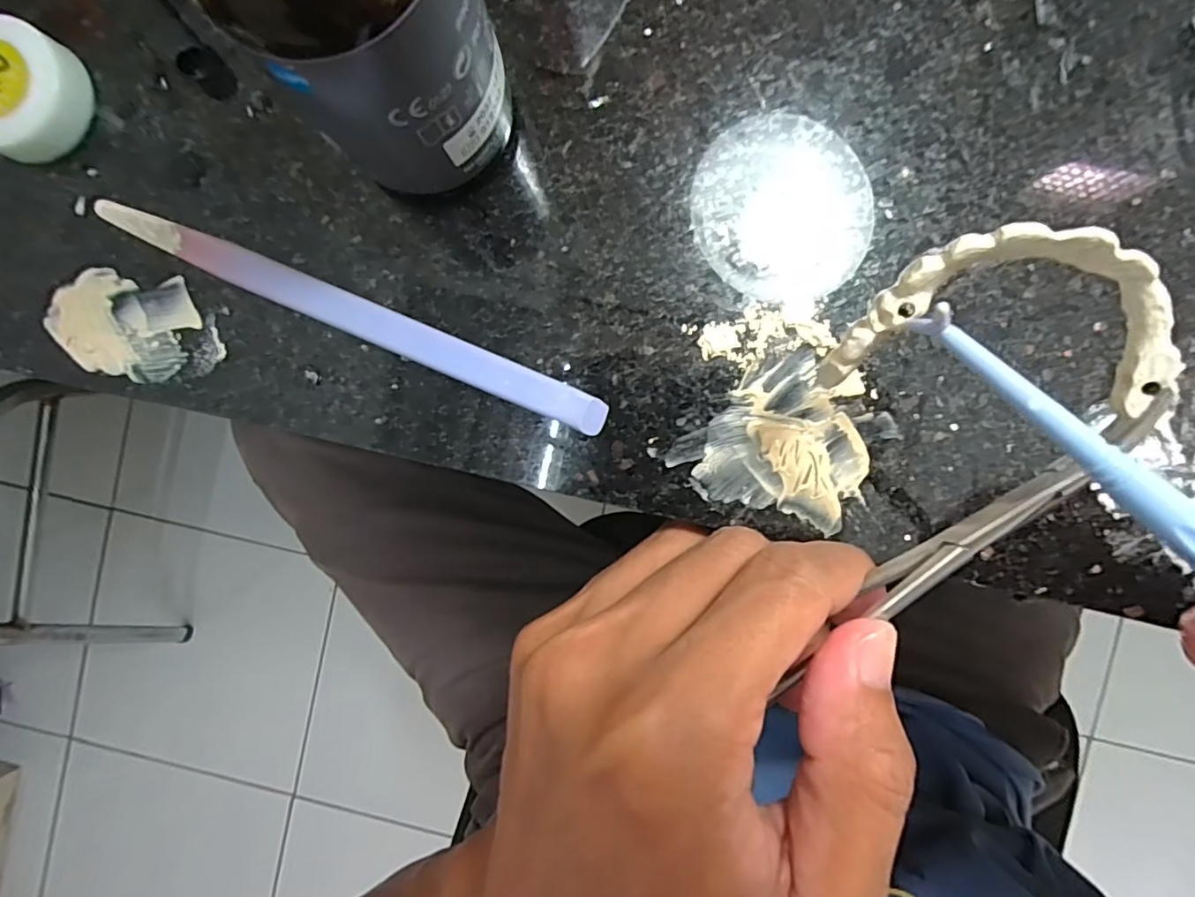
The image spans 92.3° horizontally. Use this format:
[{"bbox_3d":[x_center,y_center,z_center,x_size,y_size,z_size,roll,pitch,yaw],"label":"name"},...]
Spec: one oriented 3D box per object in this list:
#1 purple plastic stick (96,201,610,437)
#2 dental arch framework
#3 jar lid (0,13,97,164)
[{"bbox_3d":[-0.062,-0.034,0.148,0.137,0.004,0.009,23,93,3],"label":"purple plastic stick"},{"bbox_3d":[0.066,-0.021,0.095,0.051,0.004,0.029,8,124,21],"label":"dental arch framework"},{"bbox_3d":[-0.149,-0.091,0.146,0.031,0.013,0.031,0,92,4],"label":"jar lid"}]

